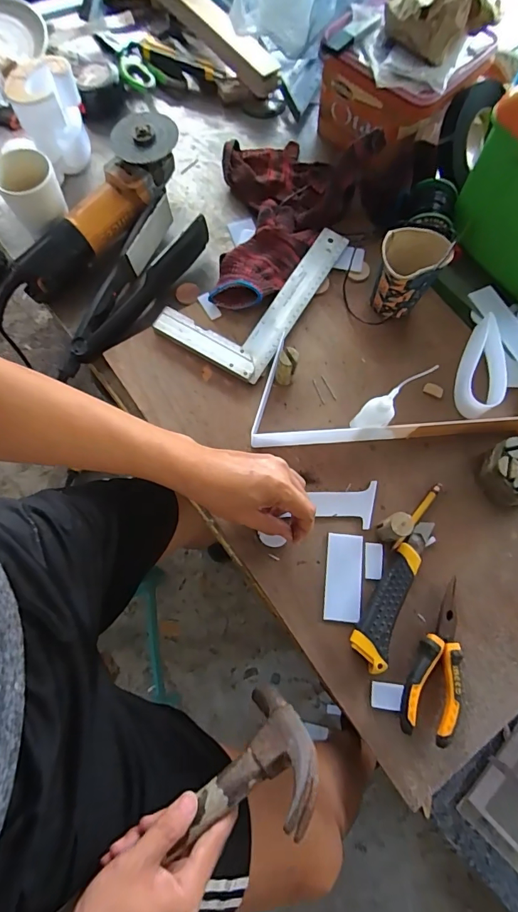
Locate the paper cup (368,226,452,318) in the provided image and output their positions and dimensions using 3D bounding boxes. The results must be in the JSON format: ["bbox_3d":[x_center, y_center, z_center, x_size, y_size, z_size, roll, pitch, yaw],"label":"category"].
[{"bbox_3d":[0.180,-0.224,0.543,0.076,0.096,0.078,28,74,7],"label":"paper cup"}]

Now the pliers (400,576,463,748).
[{"bbox_3d":[0.189,0.210,0.446,0.049,0.018,0.152,23,75,6],"label":"pliers"}]

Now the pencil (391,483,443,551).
[{"bbox_3d":[0.183,0.069,0.497,0.009,0.006,0.100,39,77,10],"label":"pencil"}]

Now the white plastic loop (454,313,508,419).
[{"bbox_3d":[0.283,-0.112,0.545,0.048,0.041,0.139,18,75,5],"label":"white plastic loop"}]

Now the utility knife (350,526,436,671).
[{"bbox_3d":[0.144,0.143,0.466,0.039,0.017,0.167,25,75,7],"label":"utility knife"}]

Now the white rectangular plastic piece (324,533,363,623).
[{"bbox_3d":[0.095,0.135,0.480,0.040,0.005,0.093,6,74,1],"label":"white rectangular plastic piece"}]

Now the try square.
[{"bbox_3d":[-0.004,-0.228,0.578,0.146,0.019,0.254,30,76,8],"label":"try square"}]

